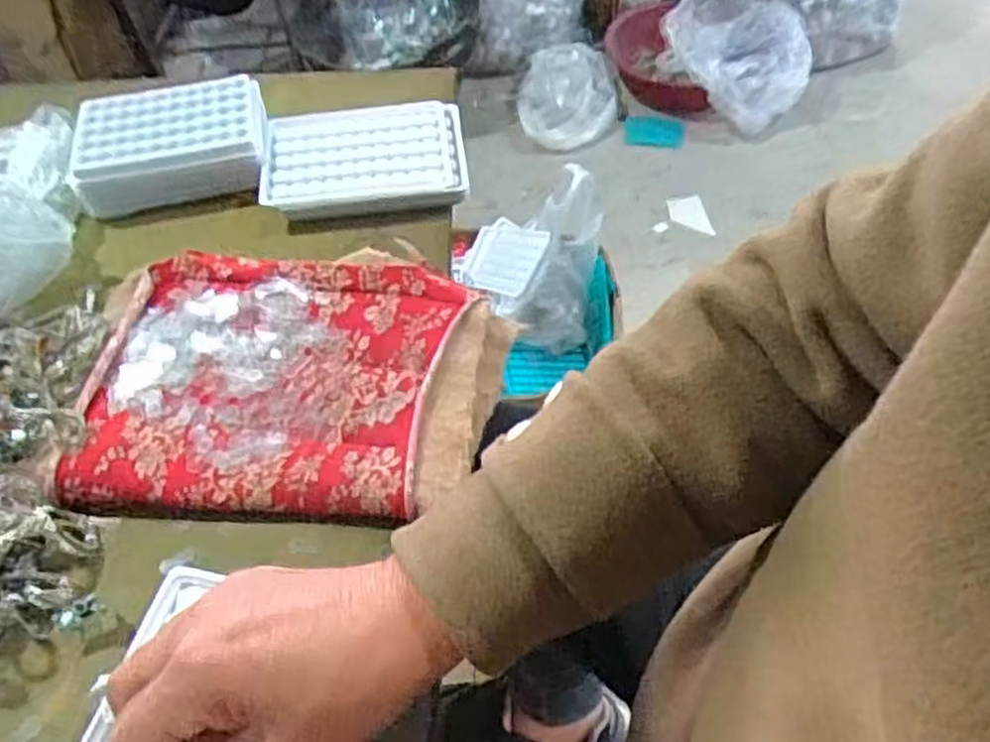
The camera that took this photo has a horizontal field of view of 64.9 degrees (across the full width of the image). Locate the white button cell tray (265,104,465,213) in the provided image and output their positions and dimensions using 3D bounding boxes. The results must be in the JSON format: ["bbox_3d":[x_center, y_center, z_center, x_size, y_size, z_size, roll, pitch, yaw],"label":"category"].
[{"bbox_3d":[-0.090,-0.150,0.537,0.137,0.017,0.090,-5,51,-3],"label":"white button cell tray"}]

